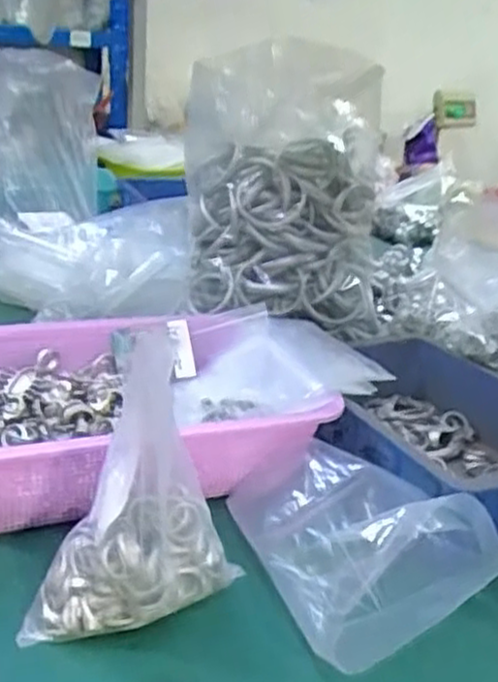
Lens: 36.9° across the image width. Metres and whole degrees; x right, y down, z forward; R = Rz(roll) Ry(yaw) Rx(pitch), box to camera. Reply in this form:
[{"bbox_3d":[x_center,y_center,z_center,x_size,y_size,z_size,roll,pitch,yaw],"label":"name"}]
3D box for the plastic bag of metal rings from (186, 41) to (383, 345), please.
[{"bbox_3d":[0.035,-0.168,0.795,0.213,0.245,0.152,6,22,4],"label":"plastic bag of metal rings"}]

